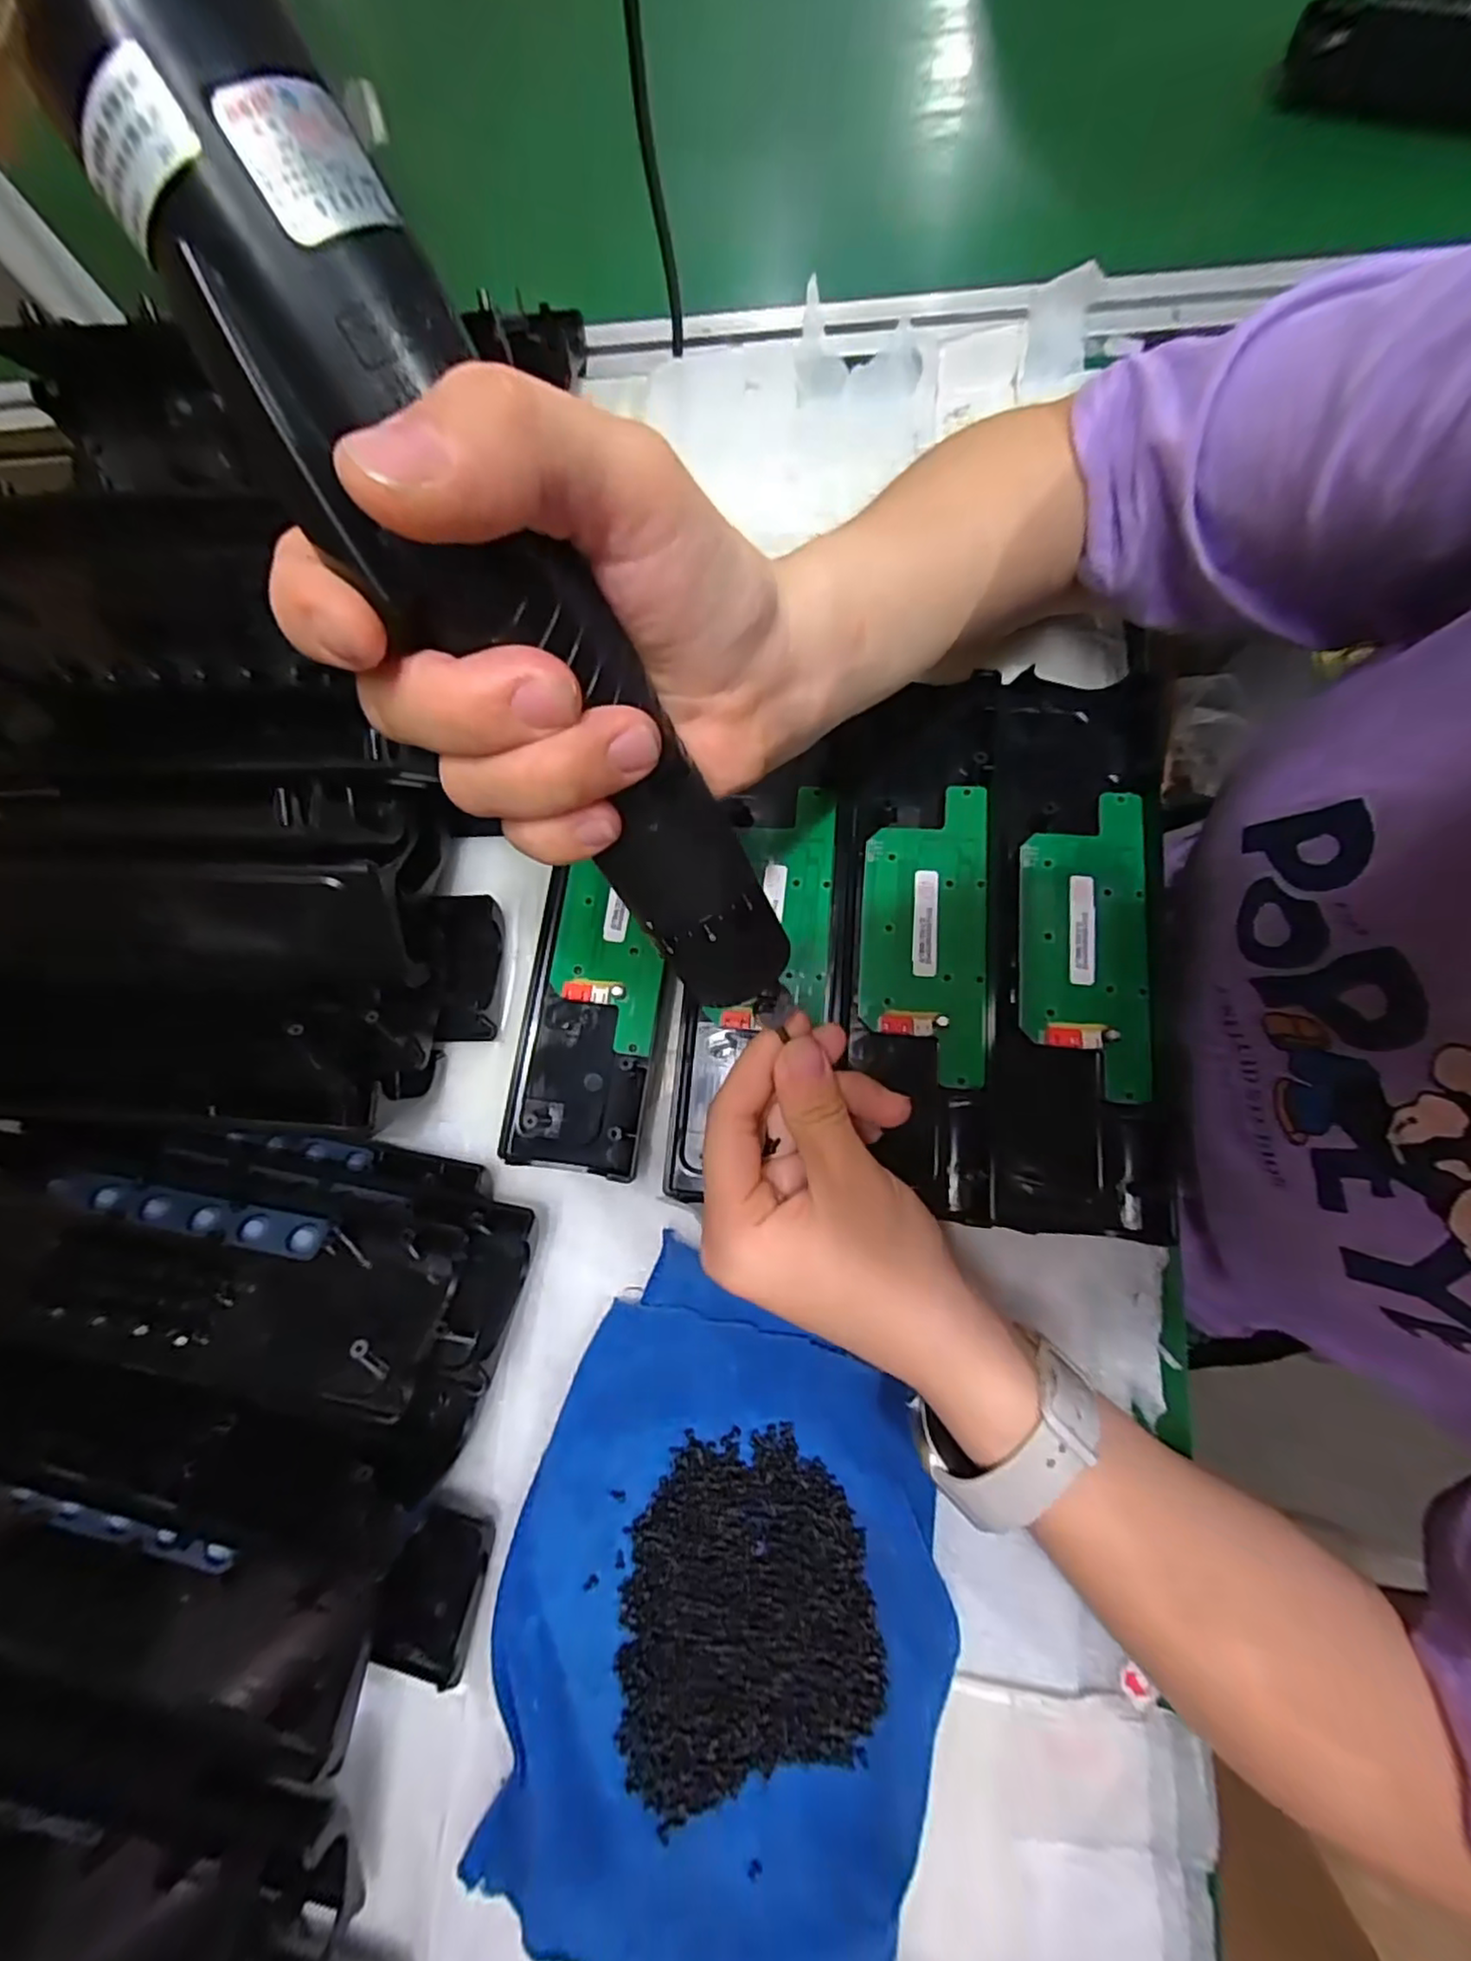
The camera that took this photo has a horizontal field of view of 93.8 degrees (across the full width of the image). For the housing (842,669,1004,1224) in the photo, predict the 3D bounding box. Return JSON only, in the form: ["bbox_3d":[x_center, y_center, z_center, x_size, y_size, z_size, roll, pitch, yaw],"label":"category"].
[{"bbox_3d":[0.087,-0.023,0.317,0.066,0.028,0.241,3,79,0],"label":"housing"}]

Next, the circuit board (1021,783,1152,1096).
[{"bbox_3d":[0.153,-0.018,0.300,0.054,0.010,0.131,5,79,0],"label":"circuit board"}]

